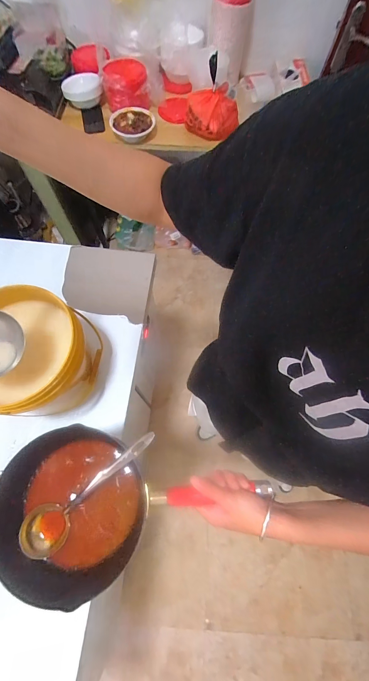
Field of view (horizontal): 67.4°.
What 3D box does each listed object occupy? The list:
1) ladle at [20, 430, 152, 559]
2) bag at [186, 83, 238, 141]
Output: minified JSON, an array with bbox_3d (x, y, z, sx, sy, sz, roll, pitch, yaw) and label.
[{"bbox_3d":[-0.141,0.225,0.416,0.260,0.051,0.075,-42,74,9],"label":"ladle"},{"bbox_3d":[0.100,-0.842,1.010,0.194,0.142,0.144,12,69,3],"label":"bag"}]

